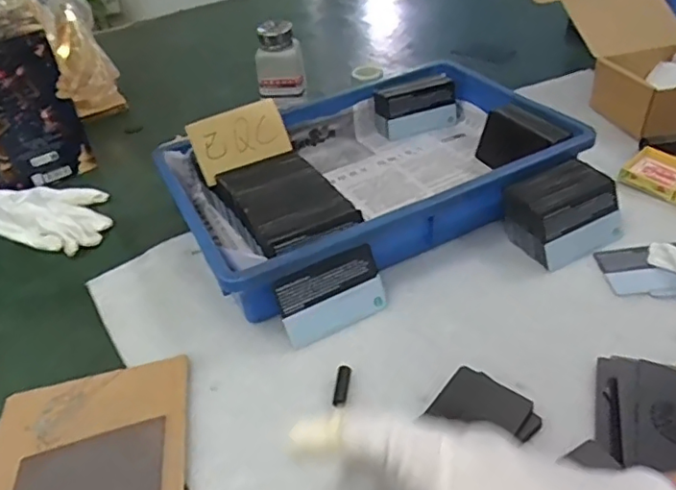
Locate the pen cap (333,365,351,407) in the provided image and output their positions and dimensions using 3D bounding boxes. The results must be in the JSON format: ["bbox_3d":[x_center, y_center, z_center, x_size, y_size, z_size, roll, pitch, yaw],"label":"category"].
[{"bbox_3d":[0.003,0.101,0.419,0.010,0.007,0.032,4,42,9],"label":"pen cap"}]

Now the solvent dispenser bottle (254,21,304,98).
[{"bbox_3d":[-0.070,-0.219,0.698,0.055,0.078,0.043,-4,39,3],"label":"solvent dispenser bottle"}]

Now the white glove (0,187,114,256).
[{"bbox_3d":[-0.330,-0.040,0.629,0.191,0.020,0.098,8,43,13],"label":"white glove"}]

